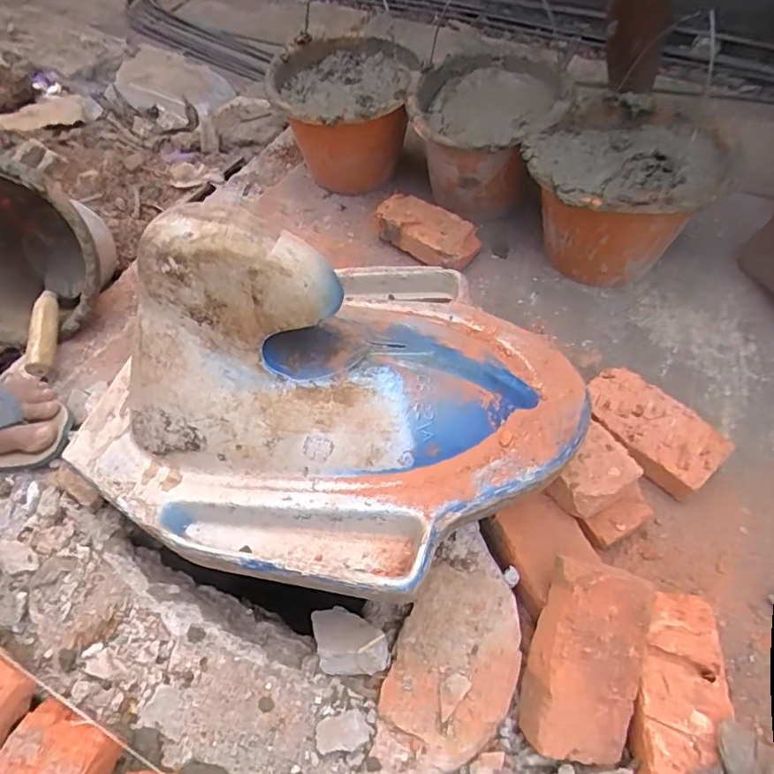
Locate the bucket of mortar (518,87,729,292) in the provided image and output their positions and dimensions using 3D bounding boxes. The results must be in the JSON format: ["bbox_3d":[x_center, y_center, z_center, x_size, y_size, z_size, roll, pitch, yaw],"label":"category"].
[{"bbox_3d":[0.318,-0.260,0.735,0.235,0.173,0.248,-2,58,3],"label":"bucket of mortar"}]

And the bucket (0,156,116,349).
[{"bbox_3d":[-0.523,-0.206,0.805,0.252,0.203,0.236,0,107,1],"label":"bucket"}]

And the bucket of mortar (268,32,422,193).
[{"bbox_3d":[-0.060,-0.432,0.902,0.230,0.214,0.265,14,60,12],"label":"bucket of mortar"}]

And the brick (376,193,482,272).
[{"bbox_3d":[0.062,-0.238,0.807,0.160,0.054,0.089,36,66,23],"label":"brick"}]

